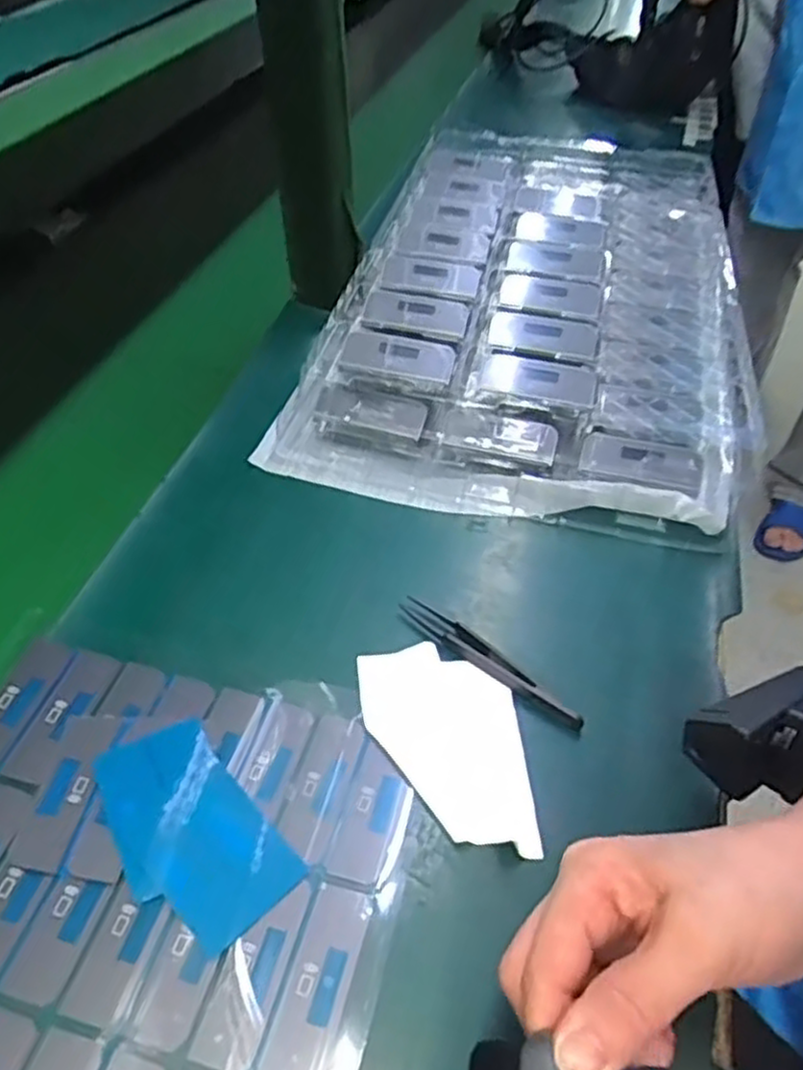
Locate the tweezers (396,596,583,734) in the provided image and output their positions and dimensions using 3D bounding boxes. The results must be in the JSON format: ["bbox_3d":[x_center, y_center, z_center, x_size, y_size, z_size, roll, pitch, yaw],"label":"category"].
[{"bbox_3d":[0.043,0.065,0.390,0.112,0.008,0.016,34,54,29],"label":"tweezers"}]

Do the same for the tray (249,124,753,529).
[{"bbox_3d":[0.127,-0.220,0.642,0.303,0.064,0.558,12,46,10],"label":"tray"}]

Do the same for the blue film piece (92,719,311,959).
[{"bbox_3d":[-0.092,0.126,0.328,0.056,0.006,0.100,-32,54,-28],"label":"blue film piece"}]

